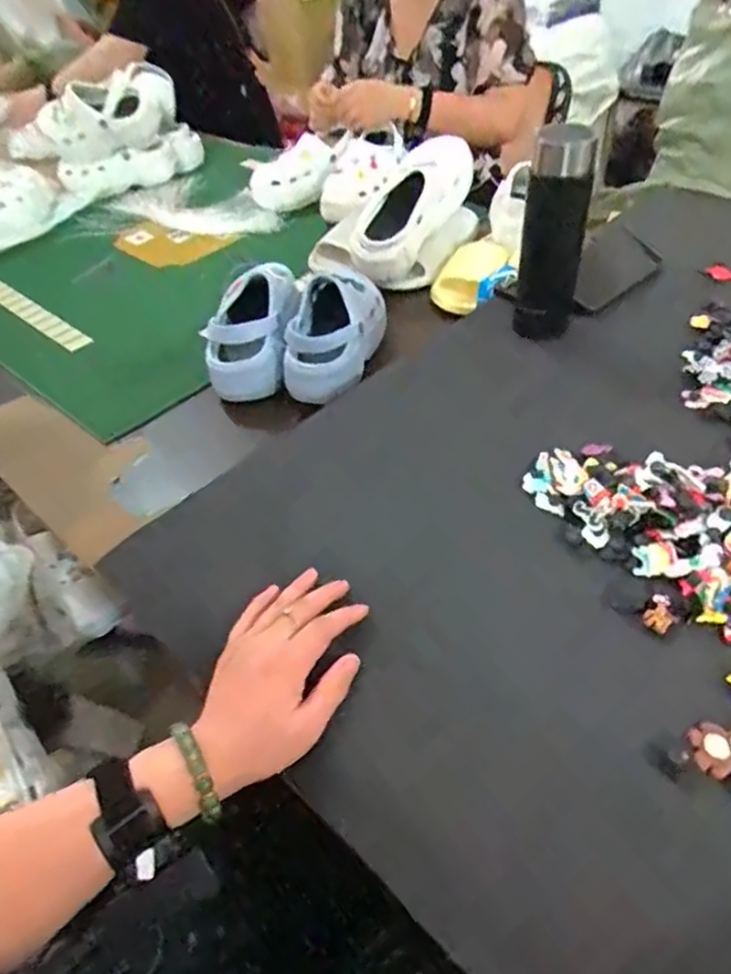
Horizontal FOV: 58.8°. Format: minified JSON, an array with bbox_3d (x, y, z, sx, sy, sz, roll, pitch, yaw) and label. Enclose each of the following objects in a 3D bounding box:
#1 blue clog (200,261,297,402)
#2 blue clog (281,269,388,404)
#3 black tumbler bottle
[{"bbox_3d":[-0.158,-0.232,0.912,0.110,0.105,0.233,-6,44,1],"label":"blue clog"},{"bbox_3d":[-0.040,-0.209,0.876,0.098,0.100,0.198,6,46,13],"label":"blue clog"},{"bbox_3d":[0.192,-0.256,0.674,0.065,0.201,0.058,9,47,15],"label":"black tumbler bottle"}]

